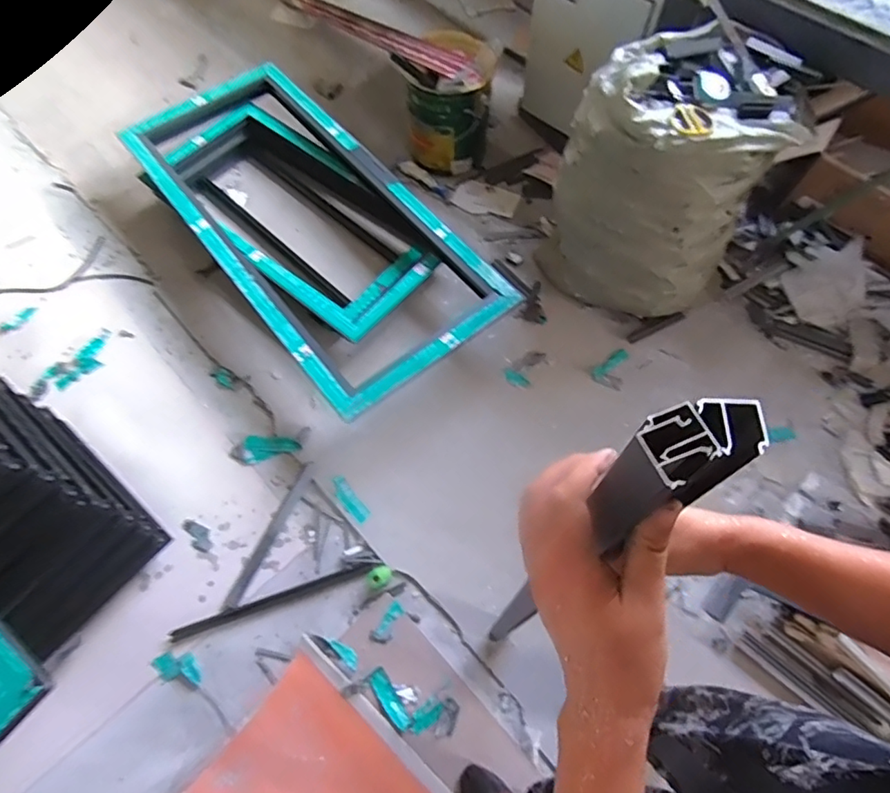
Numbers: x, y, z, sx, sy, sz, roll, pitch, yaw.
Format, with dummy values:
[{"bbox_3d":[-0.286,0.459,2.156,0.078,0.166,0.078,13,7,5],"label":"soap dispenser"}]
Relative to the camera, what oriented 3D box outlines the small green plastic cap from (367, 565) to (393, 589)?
[{"bbox_3d":[-0.158,0.437,1.320,0.061,0.022,0.047,-40,70,-18],"label":"small green plastic cap"}]

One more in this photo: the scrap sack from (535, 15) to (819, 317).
[{"bbox_3d":[0.559,-0.534,1.473,0.512,0.664,0.451,21,65,10],"label":"scrap sack"}]

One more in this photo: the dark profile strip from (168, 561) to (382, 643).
[{"bbox_3d":[-0.399,0.485,1.305,0.496,0.014,0.027,-17,65,-8],"label":"dark profile strip"}]

